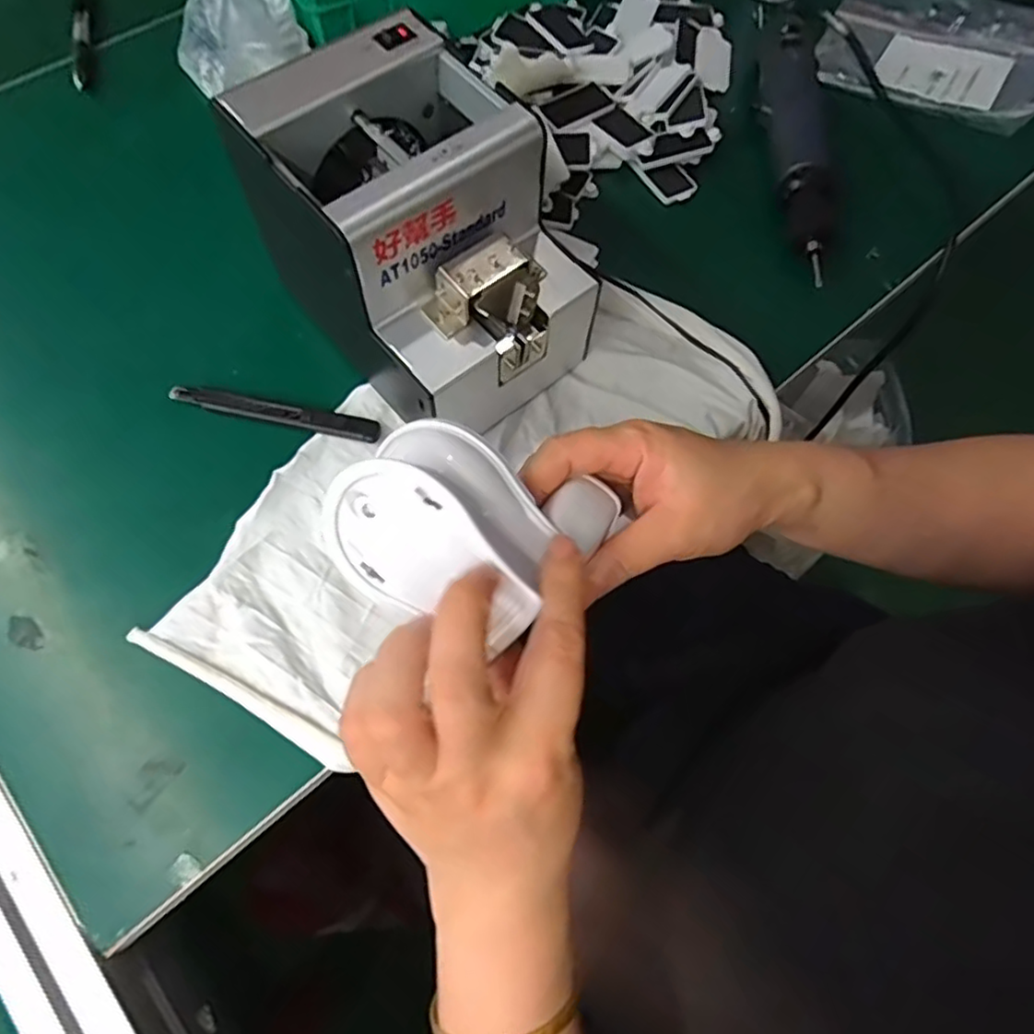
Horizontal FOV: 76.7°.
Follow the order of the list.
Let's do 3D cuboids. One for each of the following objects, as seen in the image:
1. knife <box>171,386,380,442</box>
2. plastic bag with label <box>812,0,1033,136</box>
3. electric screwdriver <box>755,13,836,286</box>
[{"bbox_3d":[-0.159,-0.069,0.427,0.139,0.012,0.017,11,68,2],"label":"knife"},{"bbox_3d":[0.378,-0.416,0.575,0.198,0.034,0.178,28,70,9],"label":"plastic bag with label"},{"bbox_3d":[0.217,-0.293,0.505,0.045,0.031,0.248,6,68,0],"label":"electric screwdriver"}]

